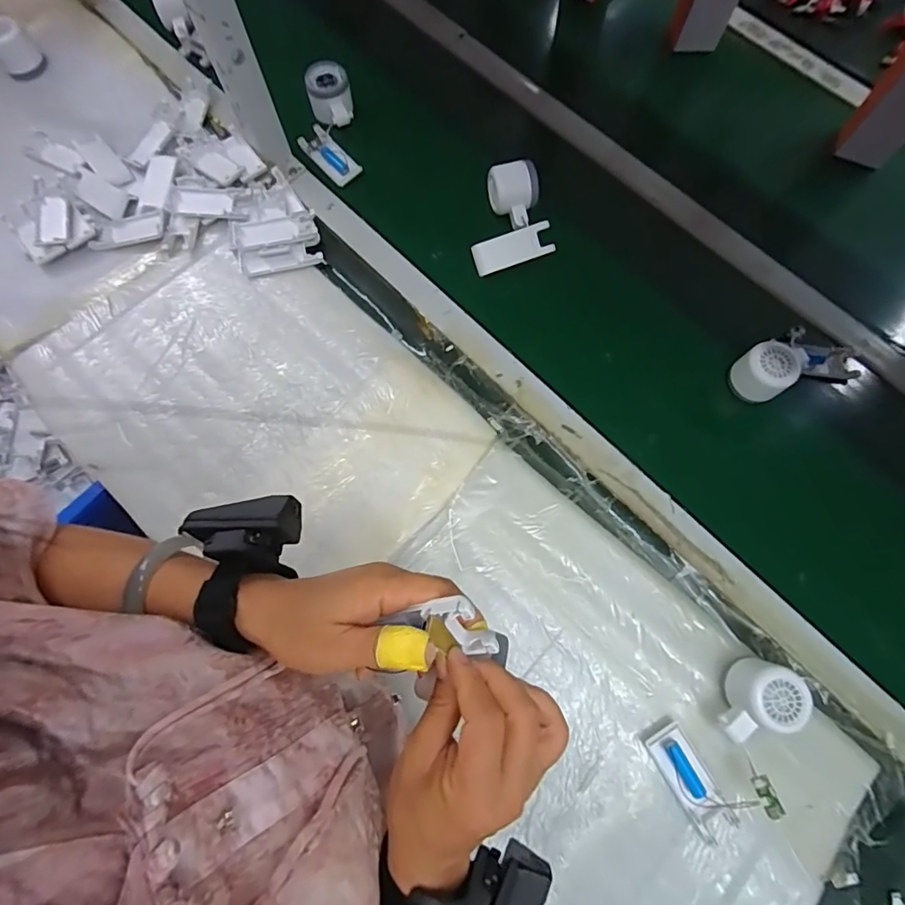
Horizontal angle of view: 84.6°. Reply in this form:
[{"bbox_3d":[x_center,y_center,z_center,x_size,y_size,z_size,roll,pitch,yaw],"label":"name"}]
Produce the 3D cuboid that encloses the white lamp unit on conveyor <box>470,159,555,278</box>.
[{"bbox_3d":[0.069,-0.306,0.641,0.101,0.045,0.119,-14,74,-4],"label":"white lamp unit on conveyor"}]

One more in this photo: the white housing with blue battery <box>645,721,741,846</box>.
[{"bbox_3d":[0.227,0.313,0.471,0.038,0.011,0.099,-30,76,-8],"label":"white housing with blue battery"}]

